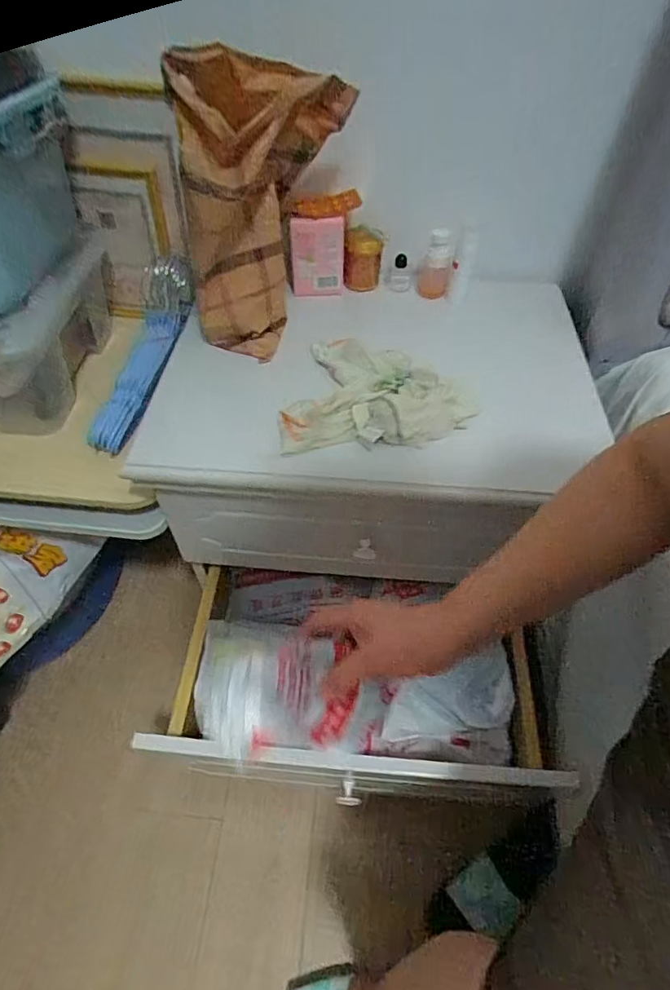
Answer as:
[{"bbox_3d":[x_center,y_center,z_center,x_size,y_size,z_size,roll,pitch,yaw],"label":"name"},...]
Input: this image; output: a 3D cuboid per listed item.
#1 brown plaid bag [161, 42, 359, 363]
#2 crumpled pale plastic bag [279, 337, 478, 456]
[{"bbox_3d":[-0.079,-0.299,0.547,0.143,0.258,0.134,11,53,7],"label":"brown plaid bag"},{"bbox_3d":[0.046,-0.124,0.557,0.212,0.038,0.169,-2,52,-3],"label":"crumpled pale plastic bag"}]

